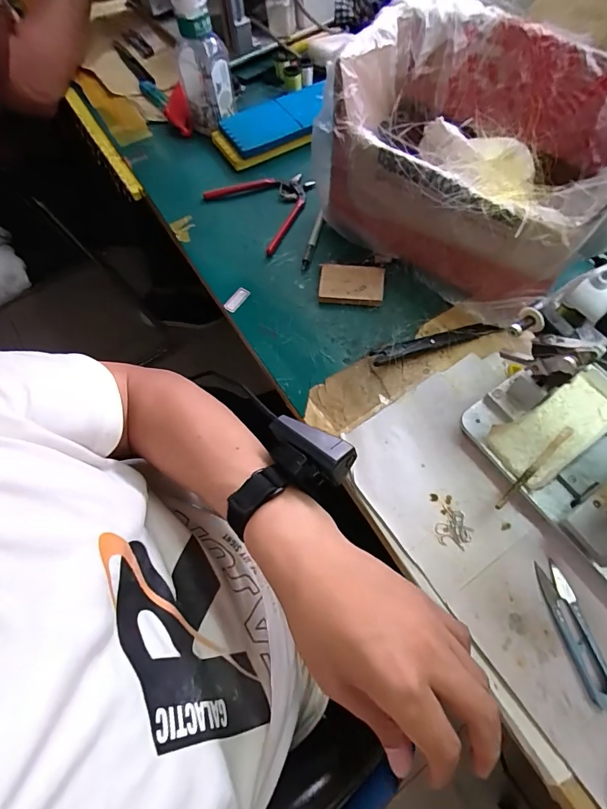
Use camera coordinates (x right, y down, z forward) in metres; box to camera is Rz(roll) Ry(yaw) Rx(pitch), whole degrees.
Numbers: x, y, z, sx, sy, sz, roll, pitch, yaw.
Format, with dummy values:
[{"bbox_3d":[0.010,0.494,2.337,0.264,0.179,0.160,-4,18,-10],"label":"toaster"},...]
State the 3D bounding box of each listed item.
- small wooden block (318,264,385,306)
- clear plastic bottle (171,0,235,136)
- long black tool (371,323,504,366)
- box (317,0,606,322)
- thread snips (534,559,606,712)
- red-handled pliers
[{"bbox_3d":[0.055,-0.139,0.466,0.072,0.014,0.051,5,67,4],"label":"small wooden block"},{"bbox_3d":[-0.134,-0.456,0.510,0.069,0.196,0.057,-14,67,-4],"label":"clear plastic bottle"},{"bbox_3d":[0.141,-0.067,0.430,0.141,0.014,0.018,-15,67,-4],"label":"long black tool"},{"bbox_3d":[0.177,-0.248,0.424,0.206,0.164,0.268,-42,72,-14],"label":"box"},{"bbox_3d":[0.216,0.179,0.318,0.023,0.009,0.101,-13,67,-4],"label":"thread snips"},{"bbox_3d":[-0.041,-0.268,0.529,0.121,0.009,0.133,-41,72,-14],"label":"red-handled pliers"}]

